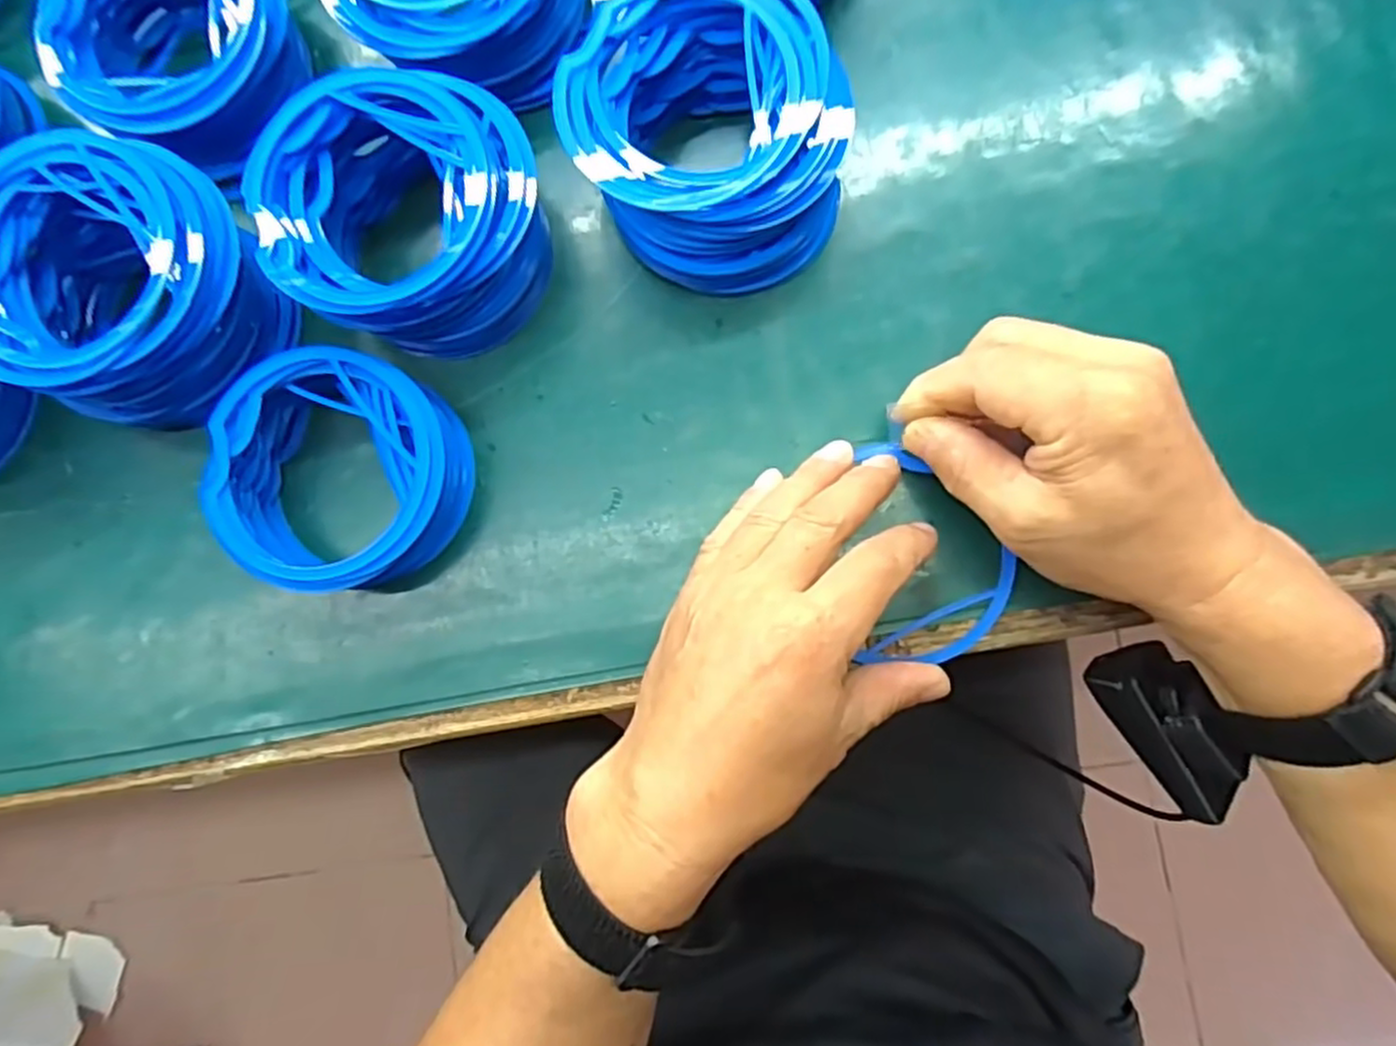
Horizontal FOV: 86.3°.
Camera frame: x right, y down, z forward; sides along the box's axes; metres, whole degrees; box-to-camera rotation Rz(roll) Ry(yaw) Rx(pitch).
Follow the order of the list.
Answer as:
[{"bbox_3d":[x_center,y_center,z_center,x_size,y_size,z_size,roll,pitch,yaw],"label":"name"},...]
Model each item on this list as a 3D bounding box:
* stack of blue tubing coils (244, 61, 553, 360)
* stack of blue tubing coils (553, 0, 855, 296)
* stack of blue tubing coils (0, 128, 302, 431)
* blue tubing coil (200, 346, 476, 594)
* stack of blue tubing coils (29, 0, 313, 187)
[{"bbox_3d":[-0.119,-0.126,0.318,0.111,0.061,0.106,-22,83,2],"label":"stack of blue tubing coils"},{"bbox_3d":[0.006,-0.159,0.310,0.109,0.053,0.114,-28,83,1],"label":"stack of blue tubing coils"},{"bbox_3d":[-0.237,-0.097,0.315,0.120,0.059,0.107,12,85,5],"label":"stack of blue tubing coils"},{"bbox_3d":[-0.149,-0.021,0.316,0.093,0.037,0.096,0,84,4],"label":"blue tubing coil"},{"bbox_3d":[-0.234,-0.215,0.336,0.097,0.048,0.101,32,87,7],"label":"stack of blue tubing coils"}]

